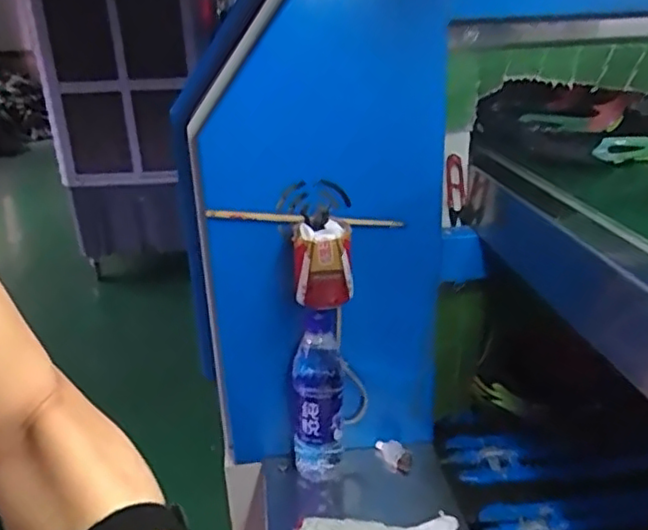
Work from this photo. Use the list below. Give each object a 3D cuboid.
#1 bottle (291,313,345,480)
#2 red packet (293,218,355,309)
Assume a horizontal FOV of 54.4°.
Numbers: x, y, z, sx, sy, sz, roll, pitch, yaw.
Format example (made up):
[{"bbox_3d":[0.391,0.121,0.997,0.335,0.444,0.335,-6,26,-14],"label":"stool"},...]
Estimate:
[{"bbox_3d":[-0.010,0.170,0.800,0.069,0.220,0.063,-4,20,-1],"label":"bottle"},{"bbox_3d":[0.000,-0.001,0.715,0.066,0.087,0.069,-4,20,-1],"label":"red packet"}]

